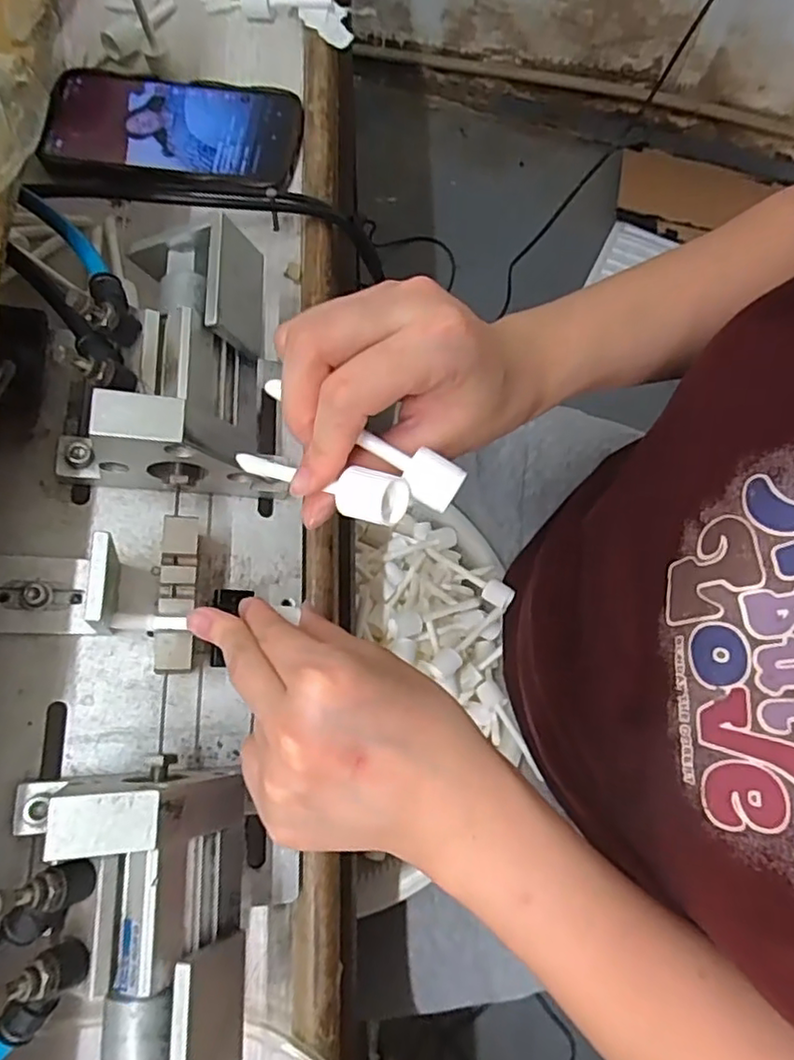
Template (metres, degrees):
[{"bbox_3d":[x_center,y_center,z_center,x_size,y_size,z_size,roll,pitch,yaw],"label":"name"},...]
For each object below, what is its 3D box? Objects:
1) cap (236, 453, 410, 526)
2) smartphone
[{"bbox_3d":[-0.033,-0.018,0.241,0.080,0.016,0.017,16,73,33],"label":"cap"},{"bbox_3d":[-0.150,-0.269,0.423,0.166,0.008,0.088,11,75,1],"label":"smartphone"}]

